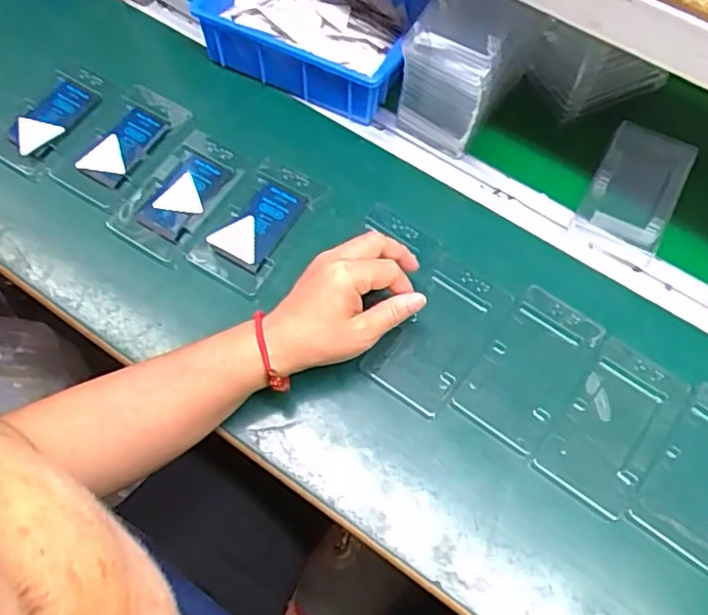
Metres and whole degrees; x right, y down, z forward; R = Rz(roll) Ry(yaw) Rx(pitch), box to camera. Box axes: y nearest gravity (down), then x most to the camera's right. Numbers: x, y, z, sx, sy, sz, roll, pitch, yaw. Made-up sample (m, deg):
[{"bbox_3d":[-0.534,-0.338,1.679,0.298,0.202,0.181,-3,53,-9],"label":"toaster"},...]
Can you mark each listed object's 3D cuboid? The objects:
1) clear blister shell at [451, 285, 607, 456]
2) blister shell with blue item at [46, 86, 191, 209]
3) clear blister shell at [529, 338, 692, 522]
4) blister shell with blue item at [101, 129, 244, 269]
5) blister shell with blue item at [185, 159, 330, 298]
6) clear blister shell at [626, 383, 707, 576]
[{"bbox_3d":[0.142,0.048,0.509,0.071,0.013,0.126,34,68,13],"label":"clear blister shell"},{"bbox_3d":[-0.220,-0.156,0.599,0.074,0.012,0.128,32,68,12],"label":"blister shell with blue item"},{"bbox_3d":[0.203,0.093,0.491,0.074,0.012,0.127,35,68,14],"label":"clear blister shell"},{"bbox_3d":[-0.159,-0.103,0.570,0.073,0.007,0.120,31,68,12],"label":"blister shell with blue item"},{"bbox_3d":[-0.084,-0.075,0.558,0.070,0.008,0.122,30,67,12],"label":"blister shell with blue item"},{"bbox_3d":[0.267,0.125,0.477,0.073,0.011,0.128,38,69,15],"label":"clear blister shell"}]

